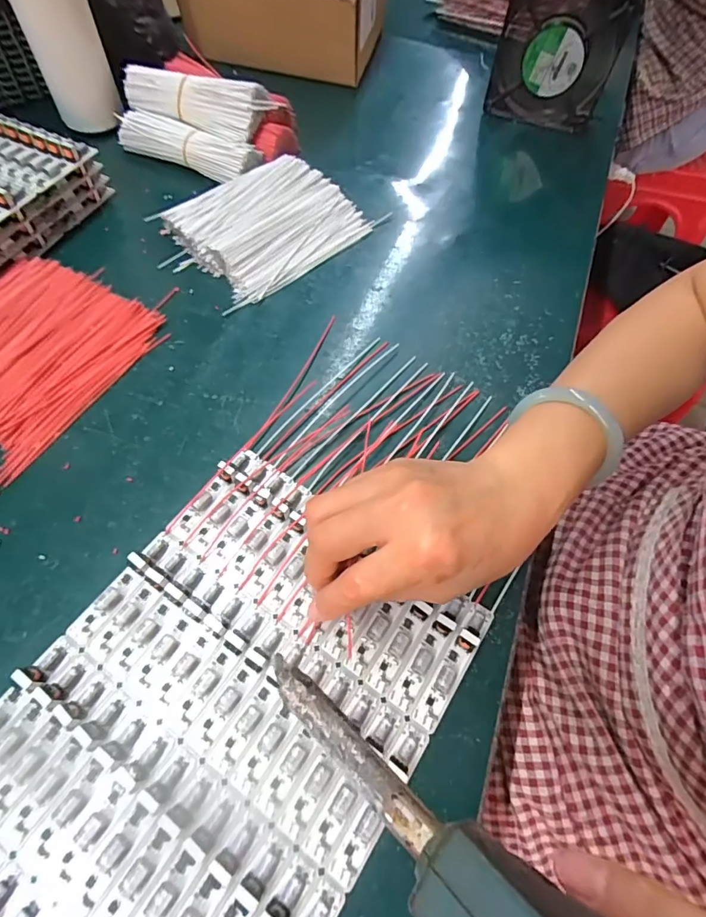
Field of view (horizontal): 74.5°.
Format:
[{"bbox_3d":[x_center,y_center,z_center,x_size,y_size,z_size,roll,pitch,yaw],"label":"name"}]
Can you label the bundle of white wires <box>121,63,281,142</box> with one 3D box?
[{"bbox_3d":[-0.151,-0.352,0.455,0.160,0.037,0.046,22,61,7],"label":"bundle of white wires"}]

